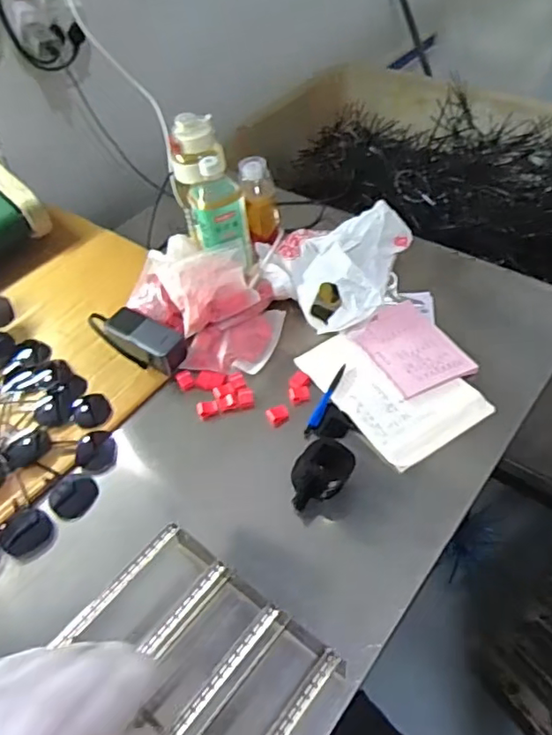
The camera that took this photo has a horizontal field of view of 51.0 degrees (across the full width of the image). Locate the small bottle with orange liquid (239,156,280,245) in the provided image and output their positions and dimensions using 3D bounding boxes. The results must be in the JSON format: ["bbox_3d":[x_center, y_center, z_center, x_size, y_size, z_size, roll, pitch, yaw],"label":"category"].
[{"bbox_3d":[-0.027,-0.280,0.982,0.058,0.132,0.056,-7,48,0],"label":"small bottle with orange liquid"}]

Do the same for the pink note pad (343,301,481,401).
[{"bbox_3d":[0.203,-0.032,0.884,0.121,0.012,0.178,-22,50,-14],"label":"pink note pad"}]

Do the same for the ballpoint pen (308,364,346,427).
[{"bbox_3d":[0.078,0.041,0.847,0.014,0.013,0.117,21,53,22],"label":"ballpoint pen"}]

